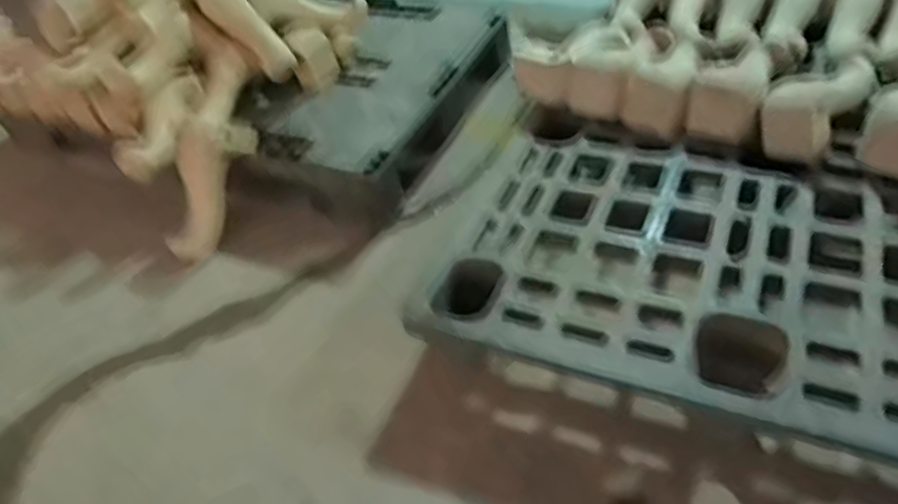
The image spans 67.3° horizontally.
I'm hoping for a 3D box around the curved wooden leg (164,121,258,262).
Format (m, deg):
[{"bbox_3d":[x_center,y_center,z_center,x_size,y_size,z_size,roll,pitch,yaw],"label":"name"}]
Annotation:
[{"bbox_3d":[-0.483,-0.127,1.351,0.098,0.282,0.107,24,15,27],"label":"curved wooden leg"}]

